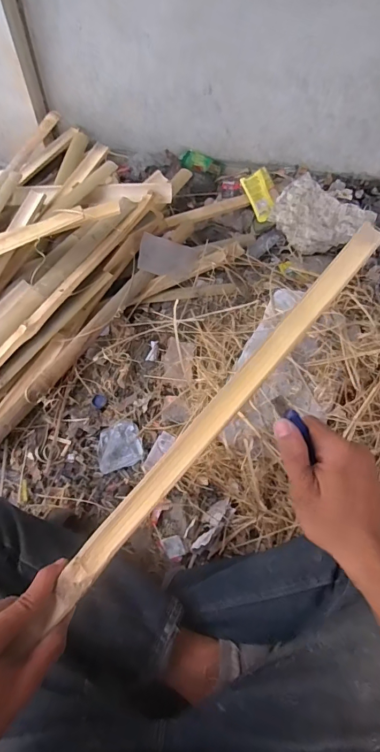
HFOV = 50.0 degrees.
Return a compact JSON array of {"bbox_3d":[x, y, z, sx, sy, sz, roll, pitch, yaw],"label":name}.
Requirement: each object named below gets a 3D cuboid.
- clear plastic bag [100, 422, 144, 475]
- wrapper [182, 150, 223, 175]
[{"bbox_3d":[-0.138,0.135,0.791,0.085,0.023,0.089,-13,65,-7],"label":"clear plastic bag"},{"bbox_3d":[0.034,-0.591,1.135,0.110,0.046,0.020,12,63,-15],"label":"wrapper"}]

